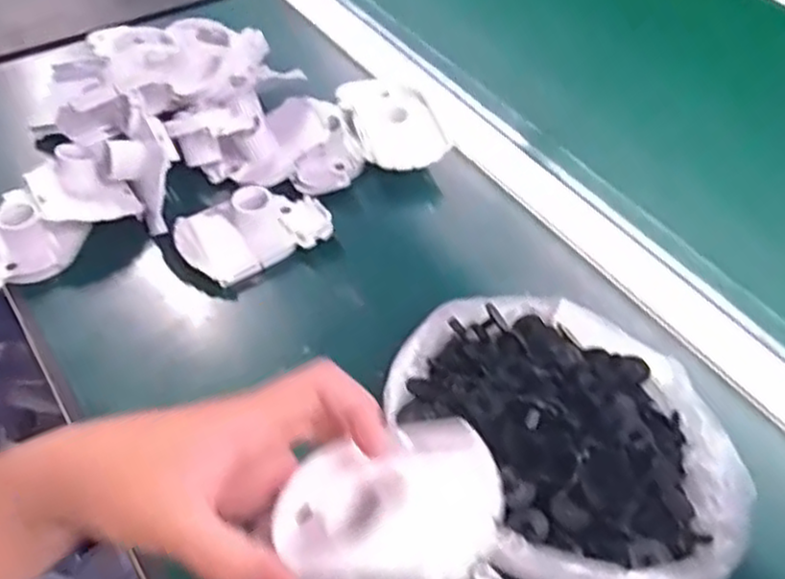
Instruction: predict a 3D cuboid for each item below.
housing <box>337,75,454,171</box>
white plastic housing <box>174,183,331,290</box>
[{"bbox_3d":[0.001,-0.133,0.588,0.068,0.025,0.101,-16,52,-15],"label":"housing"},{"bbox_3d":[-0.099,-0.049,0.526,0.103,0.031,0.066,-24,55,-21],"label":"white plastic housing"}]

